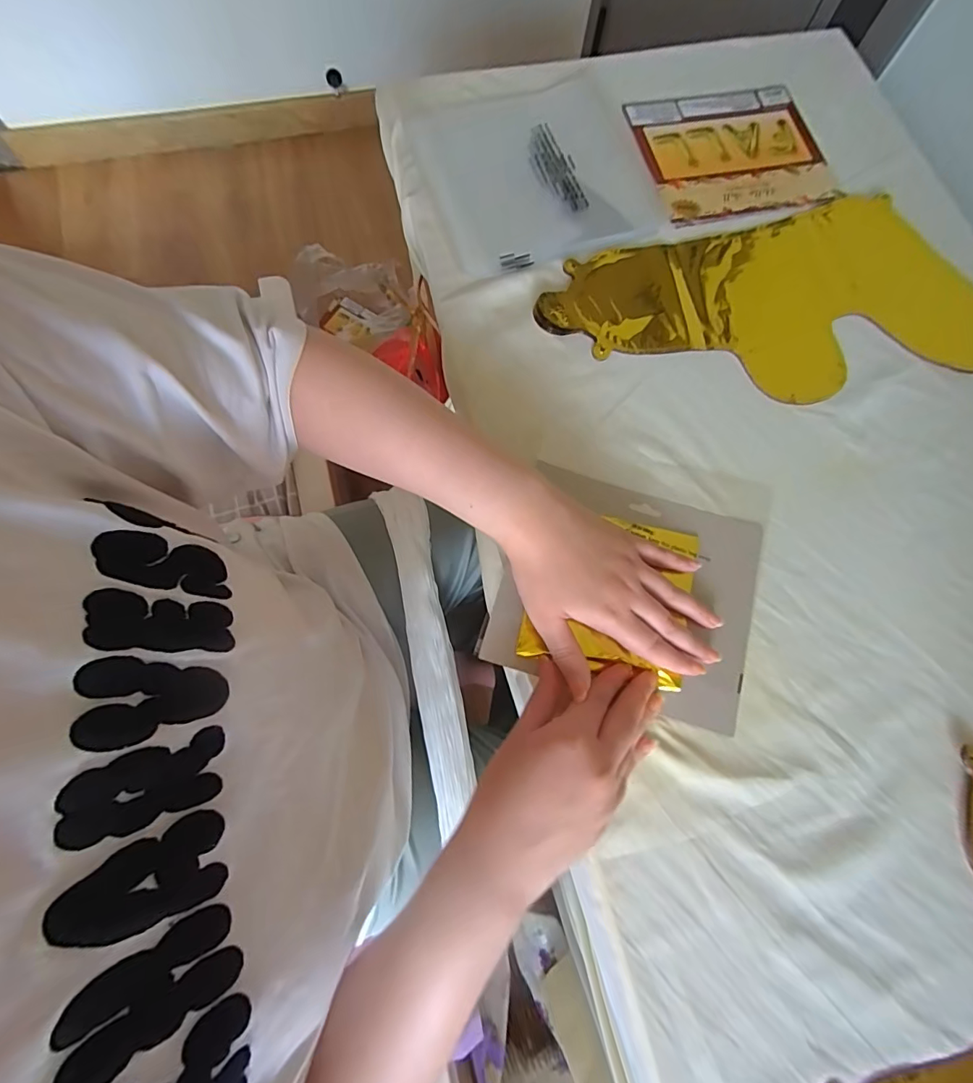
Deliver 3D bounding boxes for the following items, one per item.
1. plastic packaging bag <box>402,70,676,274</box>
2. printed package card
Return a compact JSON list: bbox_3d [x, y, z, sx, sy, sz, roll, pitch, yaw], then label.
[{"bbox_3d":[0.051,-0.363,0.470,0.212,0.006,0.208,-18,76,-7],"label":"plastic packaging bag"},{"bbox_3d":[0.254,-0.394,0.489,0.183,0.007,0.174,-11,76,-5],"label":"printed package card"}]

